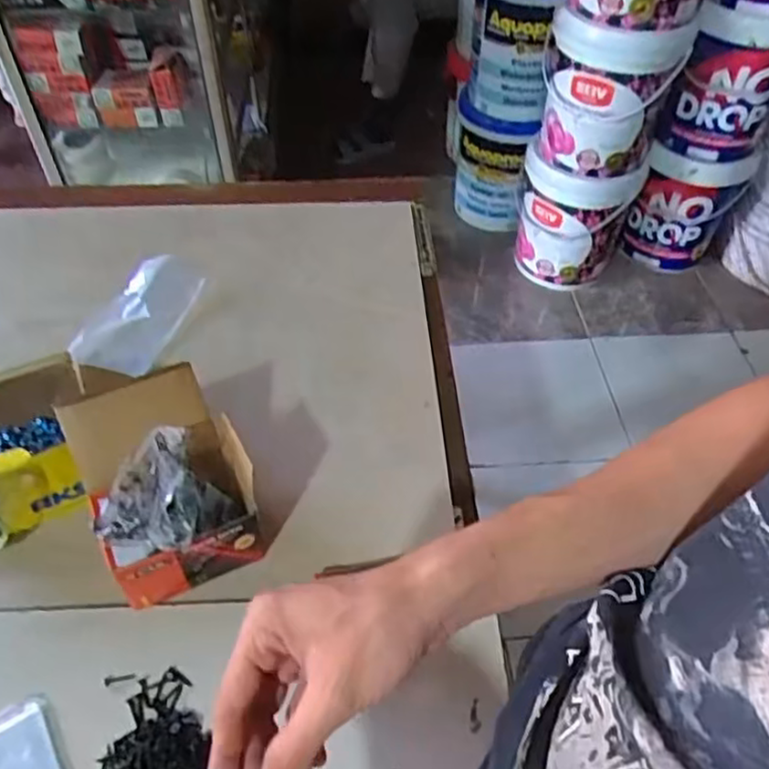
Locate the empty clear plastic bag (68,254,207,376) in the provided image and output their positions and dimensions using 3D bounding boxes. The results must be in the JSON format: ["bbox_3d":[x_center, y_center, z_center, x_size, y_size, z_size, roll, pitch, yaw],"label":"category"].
[{"bbox_3d":[-0.294,-0.086,0.858,0.104,0.013,0.179,23,61,15],"label":"empty clear plastic bag"}]

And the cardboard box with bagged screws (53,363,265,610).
[{"bbox_3d":[-0.189,0.084,0.607,0.124,0.160,0.140,-22,54,-19],"label":"cardboard box with bagged screws"}]

